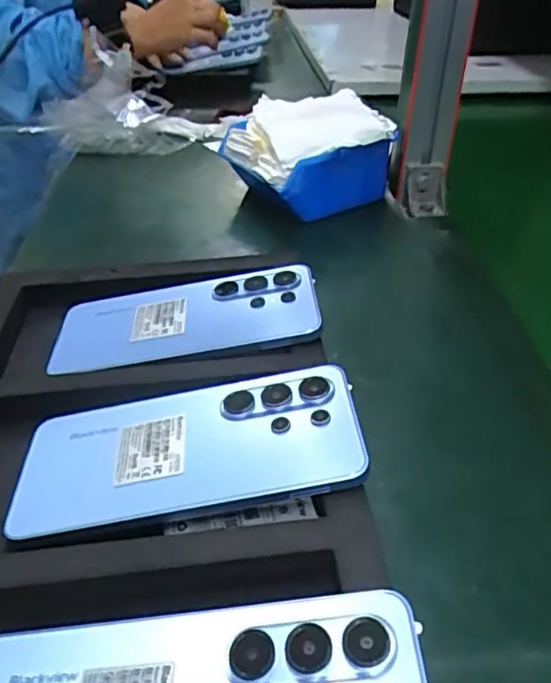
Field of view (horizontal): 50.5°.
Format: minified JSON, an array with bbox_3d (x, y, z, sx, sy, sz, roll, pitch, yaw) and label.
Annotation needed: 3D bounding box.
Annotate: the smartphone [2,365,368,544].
[{"bbox_3d":[-0.043,0.051,0.290,0.164,0.008,0.080,-12,38,0],"label":"smartphone"}]

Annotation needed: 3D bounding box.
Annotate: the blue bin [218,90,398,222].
[{"bbox_3d":[0.028,-0.183,0.554,0.123,0.080,0.136,-19,42,-23],"label":"blue bin"}]

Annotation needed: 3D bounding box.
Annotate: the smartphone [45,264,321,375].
[{"bbox_3d":[-0.058,-0.013,0.375,0.167,0.010,0.078,-8,38,4],"label":"smartphone"}]

